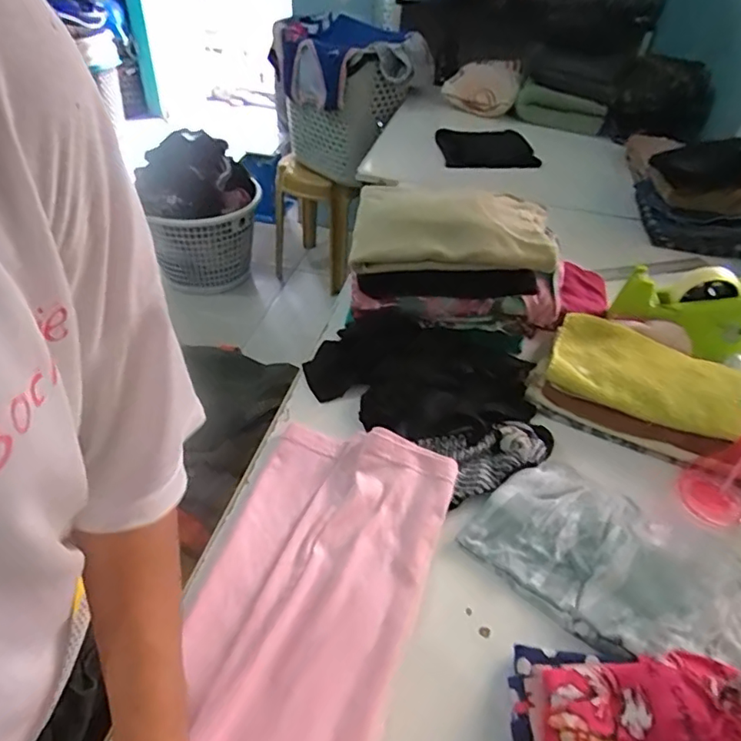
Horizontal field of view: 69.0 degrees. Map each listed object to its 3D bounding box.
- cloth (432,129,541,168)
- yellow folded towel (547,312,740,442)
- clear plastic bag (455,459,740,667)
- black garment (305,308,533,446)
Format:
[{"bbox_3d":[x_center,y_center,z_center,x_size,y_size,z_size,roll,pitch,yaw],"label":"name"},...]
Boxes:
[{"bbox_3d":[0.274,-0.521,1.278,0.216,0.046,0.197,-1,42,-7],"label":"cloth"},{"bbox_3d":[0.351,0.005,0.672,0.237,0.030,0.135,20,44,16],"label":"yellow folded towel"},{"bbox_3d":[0.242,0.182,0.507,0.270,0.028,0.161,30,48,26],"label":"clear plastic bag"},{"bbox_3d":[0.059,0.008,0.678,0.260,0.045,0.185,25,46,21],"label":"black garment"}]

